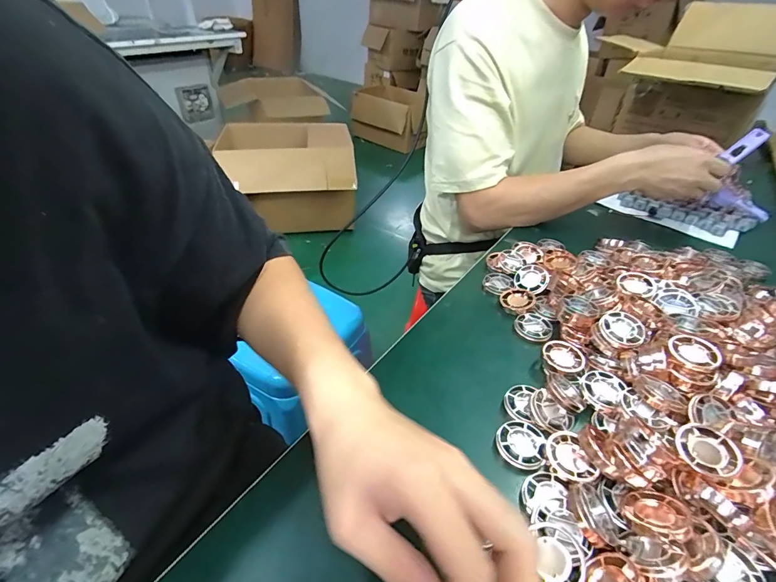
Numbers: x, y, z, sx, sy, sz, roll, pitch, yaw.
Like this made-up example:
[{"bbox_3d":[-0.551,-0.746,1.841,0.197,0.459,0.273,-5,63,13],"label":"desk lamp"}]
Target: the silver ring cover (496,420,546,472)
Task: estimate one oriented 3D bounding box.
[{"bbox_3d":[0.106,0.123,0.303,0.036,0.007,0.041,15,40,12],"label":"silver ring cover"}]

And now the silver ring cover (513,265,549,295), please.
[{"bbox_3d":[0.177,-0.014,0.463,0.040,0.009,0.042,-31,49,3],"label":"silver ring cover"}]

